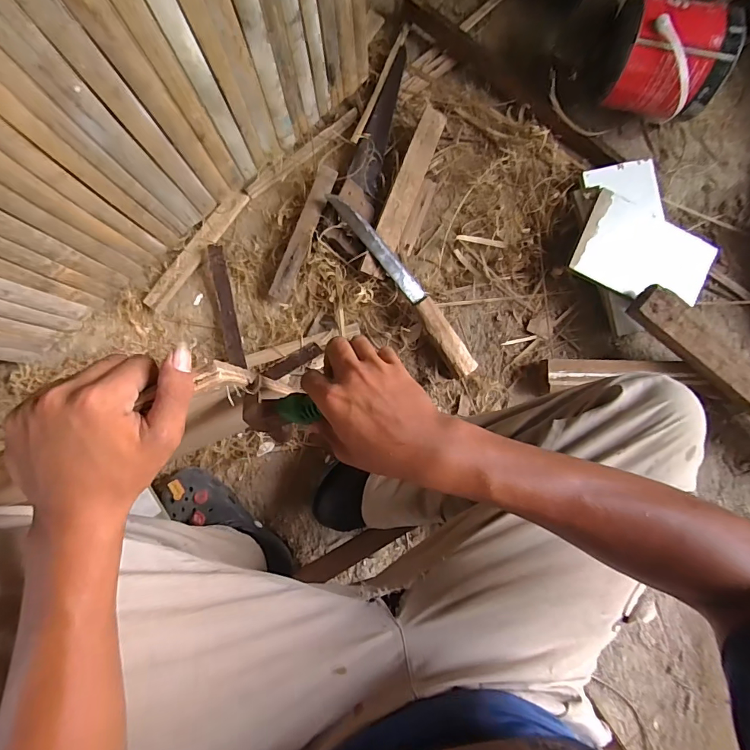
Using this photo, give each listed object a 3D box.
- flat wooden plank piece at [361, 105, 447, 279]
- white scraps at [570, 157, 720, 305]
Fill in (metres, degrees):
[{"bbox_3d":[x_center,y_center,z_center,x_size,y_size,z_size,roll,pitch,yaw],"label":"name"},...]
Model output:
[{"bbox_3d":[0.054,-0.320,0.740,0.045,0.012,0.317,22,87,-17],"label":"flat wooden plank piece"},{"bbox_3d":[0.471,-0.255,0.735,0.225,0.035,0.228,10,82,1],"label":"white scraps"}]

